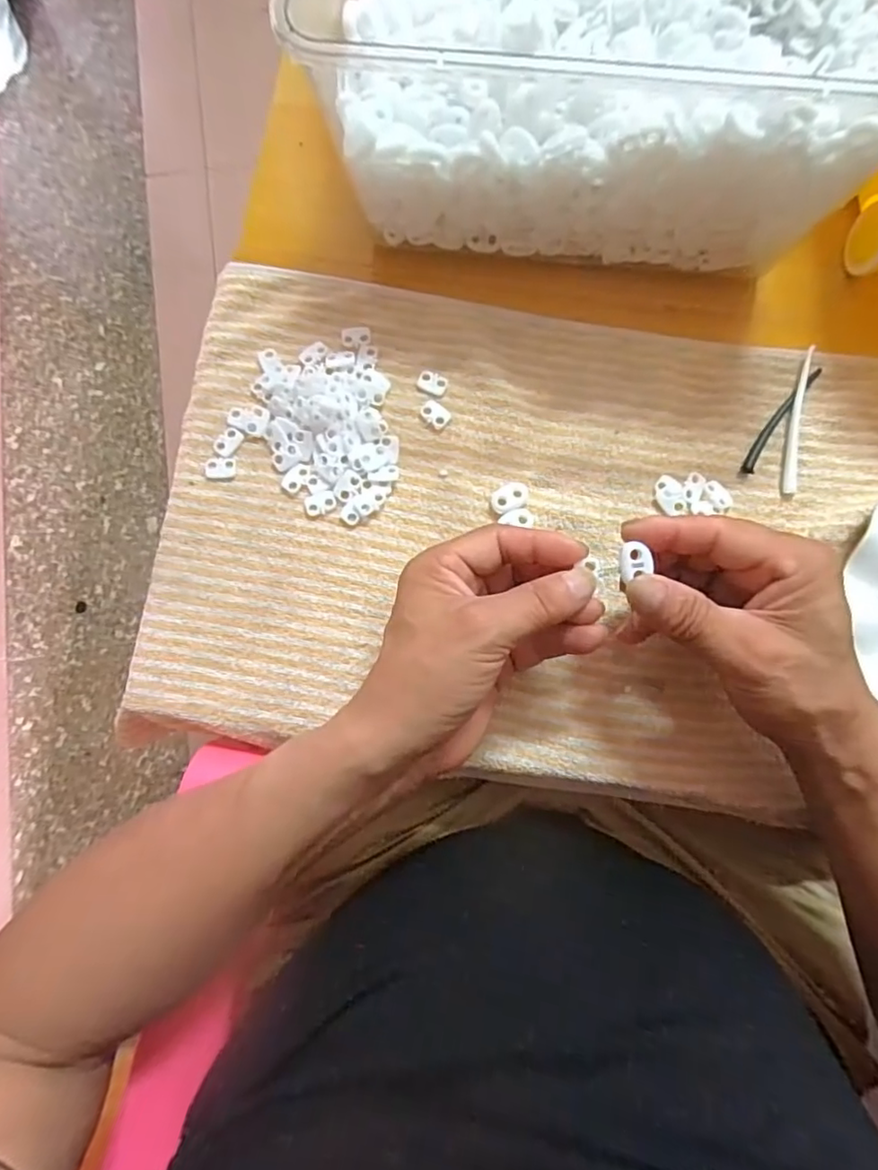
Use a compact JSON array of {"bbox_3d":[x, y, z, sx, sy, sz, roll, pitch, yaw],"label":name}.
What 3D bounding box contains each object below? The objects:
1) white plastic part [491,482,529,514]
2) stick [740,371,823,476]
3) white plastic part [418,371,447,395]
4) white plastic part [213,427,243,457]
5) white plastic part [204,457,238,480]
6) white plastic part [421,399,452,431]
[{"bbox_3d":[0.043,-0.052,0.349,0.023,0.005,0.015,-23,81,-4],"label":"white plastic part"},{"bbox_3d":[0.210,-0.103,0.358,0.010,0.004,0.084,37,82,6],"label":"stick"},{"bbox_3d":[-0.004,-0.126,0.363,0.018,0.004,0.013,24,81,4],"label":"white plastic part"},{"bbox_3d":[-0.129,-0.088,0.358,0.012,0.004,0.018,41,82,6],"label":"white plastic part"},{"bbox_3d":[-0.133,-0.071,0.355,0.018,0.004,0.013,2,80,0],"label":"white plastic part"},{"bbox_3d":[-0.002,-0.105,0.359,0.019,0.004,0.013,41,82,6],"label":"white plastic part"}]

